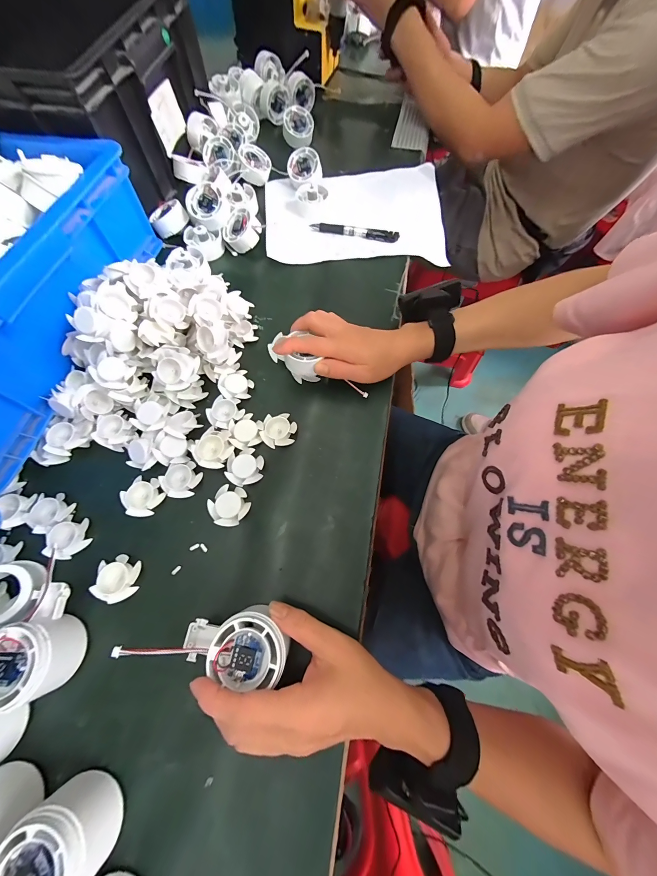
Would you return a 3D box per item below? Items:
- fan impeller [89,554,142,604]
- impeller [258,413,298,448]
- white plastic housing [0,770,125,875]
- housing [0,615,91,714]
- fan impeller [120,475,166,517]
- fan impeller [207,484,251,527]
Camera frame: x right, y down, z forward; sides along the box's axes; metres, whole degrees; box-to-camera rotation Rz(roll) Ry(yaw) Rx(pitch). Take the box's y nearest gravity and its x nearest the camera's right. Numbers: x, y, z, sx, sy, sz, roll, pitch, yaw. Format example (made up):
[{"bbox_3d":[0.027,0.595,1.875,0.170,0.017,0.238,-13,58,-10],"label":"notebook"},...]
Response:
[{"bbox_3d":[-0.203,0.135,0.287,0.036,0.015,0.040,5,68,1],"label":"fan impeller"},{"bbox_3d":[-0.057,-0.009,0.339,0.037,0.010,0.039,12,68,4],"label":"impeller"},{"bbox_3d":[-0.184,0.281,0.205,0.058,0.053,0.060,36,73,13],"label":"white plastic housing"},{"bbox_3d":[-0.246,0.185,0.247,0.054,0.055,0.056,-31,72,-11],"label":"housing"},{"bbox_3d":[-0.196,0.062,0.314,0.037,0.011,0.039,0,68,-1],"label":"fan impeller"},{"bbox_3d":[-0.104,0.071,0.311,0.038,0.012,0.040,0,68,-1],"label":"fan impeller"}]

